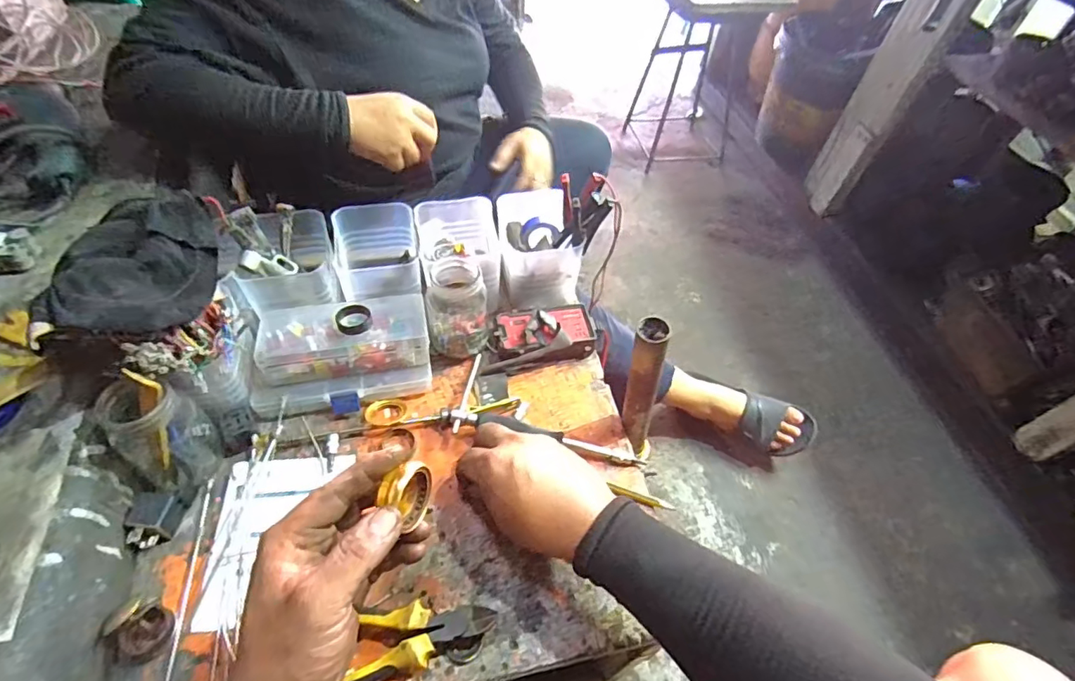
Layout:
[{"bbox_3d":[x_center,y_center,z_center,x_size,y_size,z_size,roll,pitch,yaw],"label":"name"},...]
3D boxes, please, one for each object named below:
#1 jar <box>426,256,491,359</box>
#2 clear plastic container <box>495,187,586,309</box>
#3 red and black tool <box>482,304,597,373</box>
[{"bbox_3d":[-0.084,-0.039,0.575,0.063,0.094,0.076,-2,52,-7],"label":"jar"},{"bbox_3d":[-0.001,-0.109,0.646,0.087,0.079,0.131,-6,52,-10],"label":"clear plastic container"},{"bbox_3d":[0.004,-0.007,0.598,0.134,0.035,0.067,-10,53,-13],"label":"red and black tool"}]

